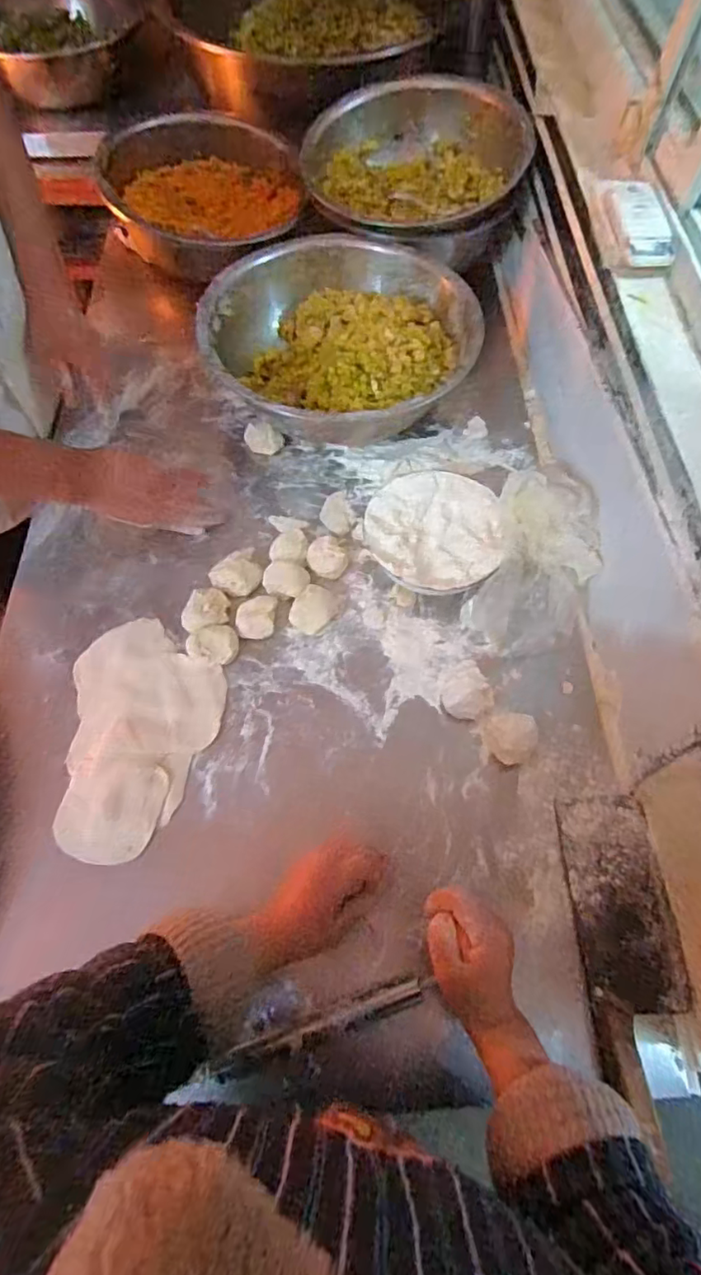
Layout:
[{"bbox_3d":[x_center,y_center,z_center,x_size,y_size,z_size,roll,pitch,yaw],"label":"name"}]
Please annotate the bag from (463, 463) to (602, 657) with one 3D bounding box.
[{"bbox_3d":[0.220,-0.086,0.664,0.134,0.094,0.206,17,64,8],"label":"bag"}]

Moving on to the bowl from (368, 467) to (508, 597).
[{"bbox_3d":[0.101,-0.123,0.702,0.159,0.054,0.166,0,64,-1],"label":"bowl"}]

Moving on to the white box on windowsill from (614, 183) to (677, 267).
[{"bbox_3d":[0.335,-0.479,0.656,0.053,0.013,0.133,-3,68,-2],"label":"white box on windowsill"}]

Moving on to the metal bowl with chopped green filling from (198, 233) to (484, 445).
[{"bbox_3d":[-0.016,-0.428,0.825,0.343,0.116,0.357,0,64,-1],"label":"metal bowl with chopped green filling"}]

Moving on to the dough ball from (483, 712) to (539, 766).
[{"bbox_3d":[0.175,0.108,0.618,0.050,0.028,0.055,0,64,-1],"label":"dough ball"}]

